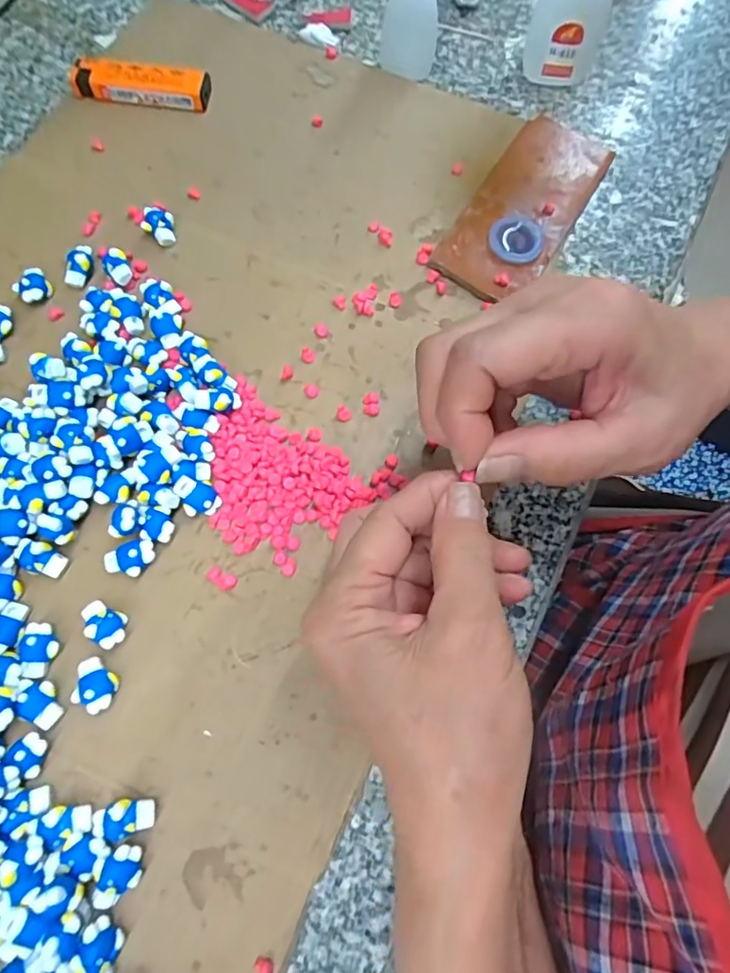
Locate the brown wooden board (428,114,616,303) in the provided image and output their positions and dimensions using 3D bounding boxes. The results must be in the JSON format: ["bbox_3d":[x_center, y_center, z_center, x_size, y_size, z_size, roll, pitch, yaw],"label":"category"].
[{"bbox_3d":[0.095,-0.166,0.321,0.056,0.015,0.137,31,73,8],"label":"brown wooden board"}]

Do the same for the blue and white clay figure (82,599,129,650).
[{"bbox_3d":[-0.114,0.059,0.235,0.022,0.009,0.014,28,73,7],"label":"blue and white clay figure"}]

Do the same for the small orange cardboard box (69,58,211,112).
[{"bbox_3d":[-0.137,-0.245,0.333,0.081,0.014,0.022,7,72,0],"label":"small orange cardboard box"}]

